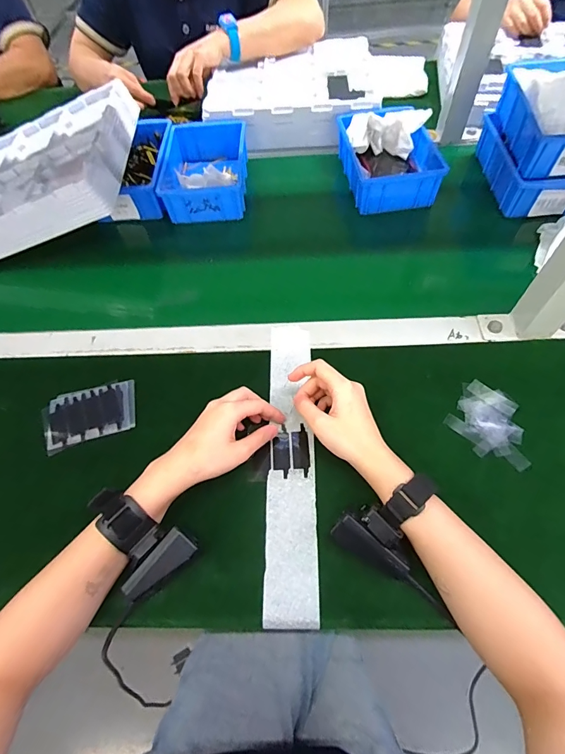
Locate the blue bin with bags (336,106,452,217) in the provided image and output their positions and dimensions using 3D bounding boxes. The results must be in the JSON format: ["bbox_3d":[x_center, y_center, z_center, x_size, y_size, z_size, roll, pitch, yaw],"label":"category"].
[{"bbox_3d":[0.174,-0.357,0.608,0.137,0.071,0.180,-7,60,0],"label":"blue bin with bags"}]

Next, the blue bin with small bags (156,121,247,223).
[{"bbox_3d":[-0.129,-0.349,0.634,0.132,0.056,0.197,-2,60,3],"label":"blue bin with small bags"}]

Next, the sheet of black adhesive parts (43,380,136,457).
[{"bbox_3d":[-0.229,0.043,0.447,0.105,0.008,0.069,-17,60,-5],"label":"sheet of black adhesive parts"}]

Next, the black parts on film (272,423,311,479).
[{"bbox_3d":[0.009,0.080,0.411,0.040,0.004,0.057,-4,60,2],"label":"black parts on film"}]

